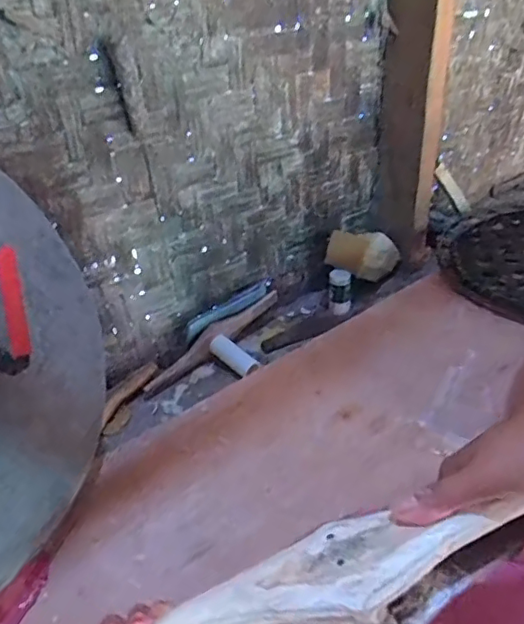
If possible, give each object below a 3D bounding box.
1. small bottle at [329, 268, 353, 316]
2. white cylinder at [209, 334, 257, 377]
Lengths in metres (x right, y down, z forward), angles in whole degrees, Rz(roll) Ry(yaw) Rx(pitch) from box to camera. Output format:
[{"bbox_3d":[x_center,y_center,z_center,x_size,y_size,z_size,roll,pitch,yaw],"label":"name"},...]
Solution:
[{"bbox_3d":[0.129,-0.034,0.931,0.037,0.068,0.031,2,34,13],"label":"small bottle"},{"bbox_3d":[-0.042,0.065,0.860,0.088,0.028,0.026,25,45,39],"label":"white cylinder"}]

